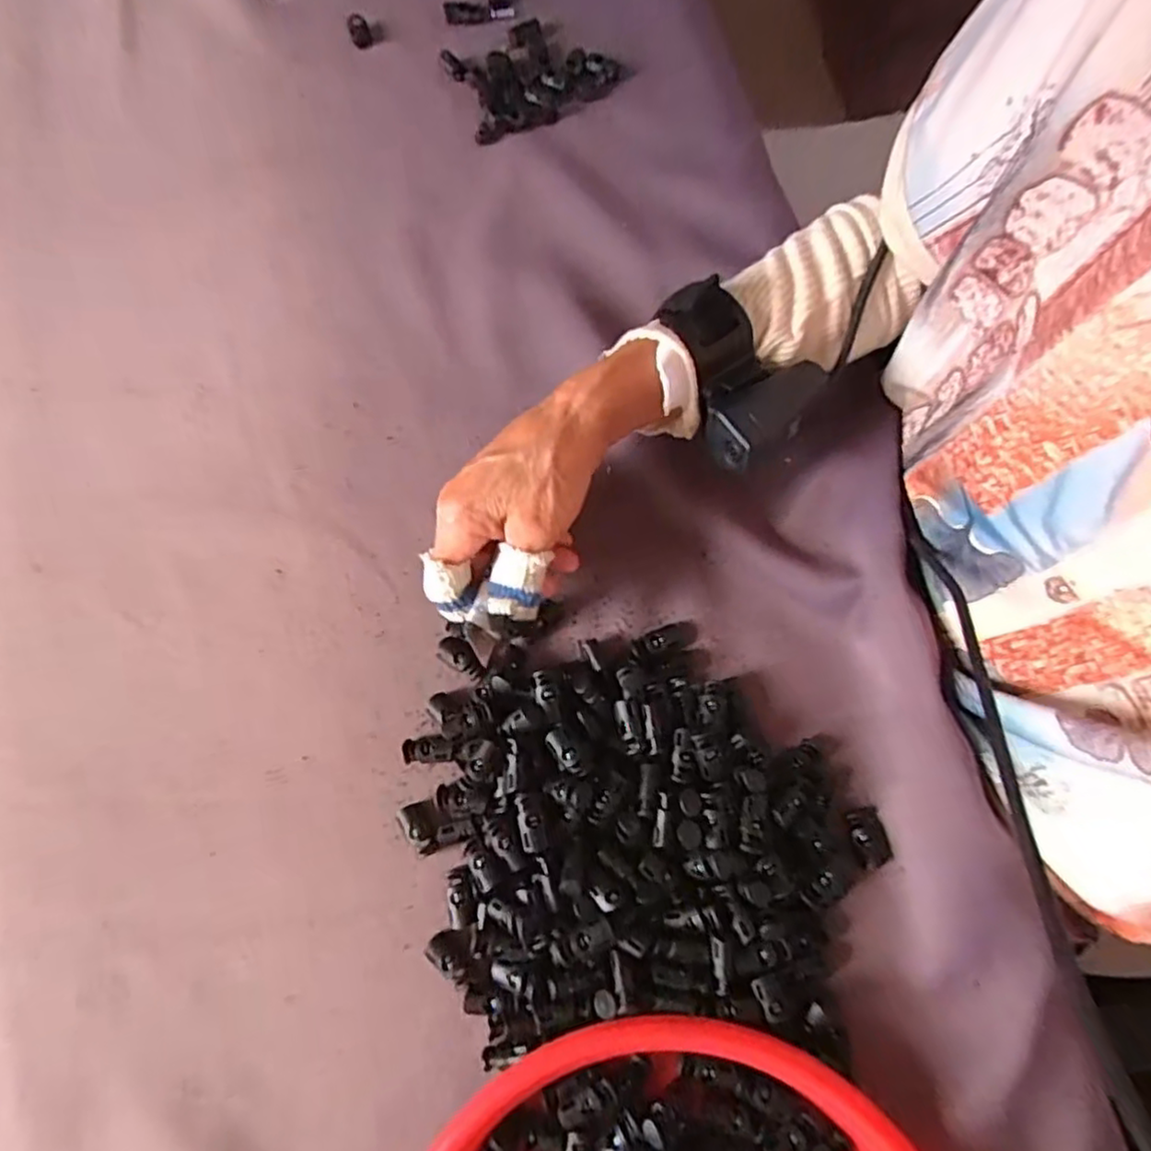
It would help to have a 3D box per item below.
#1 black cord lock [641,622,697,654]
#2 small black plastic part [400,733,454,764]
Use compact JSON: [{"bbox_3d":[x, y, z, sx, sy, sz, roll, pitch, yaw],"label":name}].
[{"bbox_3d":[0.051,0.034,0.374,0.032,0.011,0.015,-17,76,-4],"label":"black cord lock"},{"bbox_3d":[-0.078,0.092,0.363,0.027,0.009,0.014,-4,75,0],"label":"small black plastic part"}]

